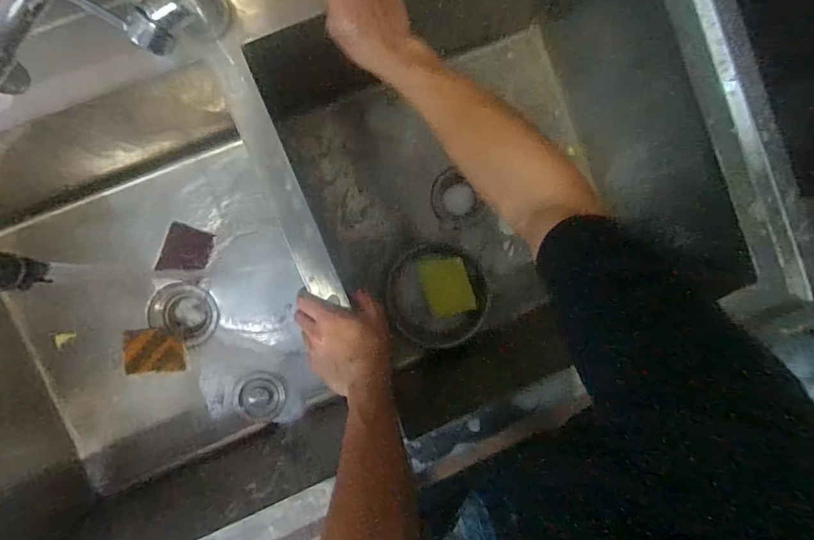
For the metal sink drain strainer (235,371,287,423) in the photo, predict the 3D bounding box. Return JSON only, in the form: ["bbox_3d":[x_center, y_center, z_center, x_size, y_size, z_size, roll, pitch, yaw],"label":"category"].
[{"bbox_3d":[-0.257,0.222,0.821,0.083,0.017,0.082,0,93,-7],"label":"metal sink drain strainer"}]

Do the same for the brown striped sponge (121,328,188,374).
[{"bbox_3d":[-0.442,0.141,0.820,0.100,0.008,0.076,-3,93,-7],"label":"brown striped sponge"}]

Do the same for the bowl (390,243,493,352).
[{"bbox_3d":[0.052,0.046,0.835,0.180,0.044,0.180,1,95,12],"label":"bowl"}]

